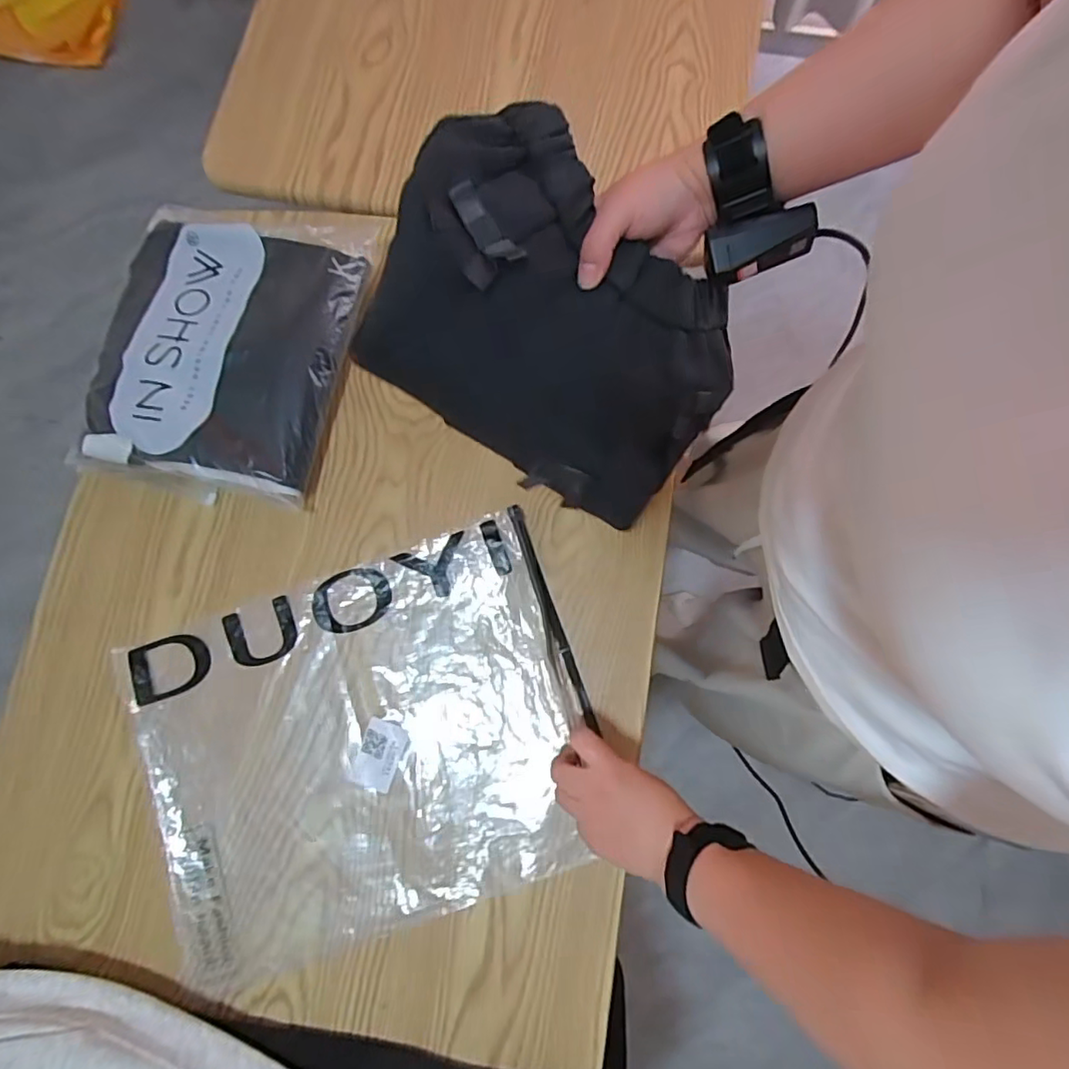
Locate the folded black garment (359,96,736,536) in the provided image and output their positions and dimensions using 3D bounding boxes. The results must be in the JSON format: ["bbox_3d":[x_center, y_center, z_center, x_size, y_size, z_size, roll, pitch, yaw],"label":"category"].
[{"bbox_3d":[0.030,-0.138,0.408,0.278,0.037,0.194,32,95,-30],"label":"folded black garment"}]

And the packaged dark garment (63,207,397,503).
[{"bbox_3d":[-0.302,-0.193,0.583,0.235,0.054,0.307,12,80,3],"label":"packaged dark garment"}]

